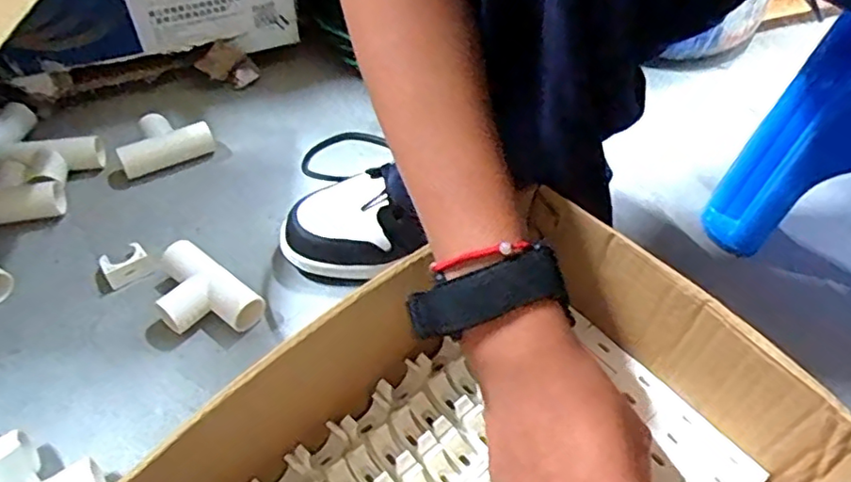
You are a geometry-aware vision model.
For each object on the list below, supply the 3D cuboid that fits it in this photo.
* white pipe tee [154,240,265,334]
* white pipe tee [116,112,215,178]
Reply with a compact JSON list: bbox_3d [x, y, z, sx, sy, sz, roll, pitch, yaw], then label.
[{"bbox_3d":[-0.172,0.040,0.451,0.094,0.031,0.052,28,53,21],"label":"white pipe tee"},{"bbox_3d":[-0.244,-0.095,0.564,0.080,0.028,0.048,-26,55,-23],"label":"white pipe tee"}]

